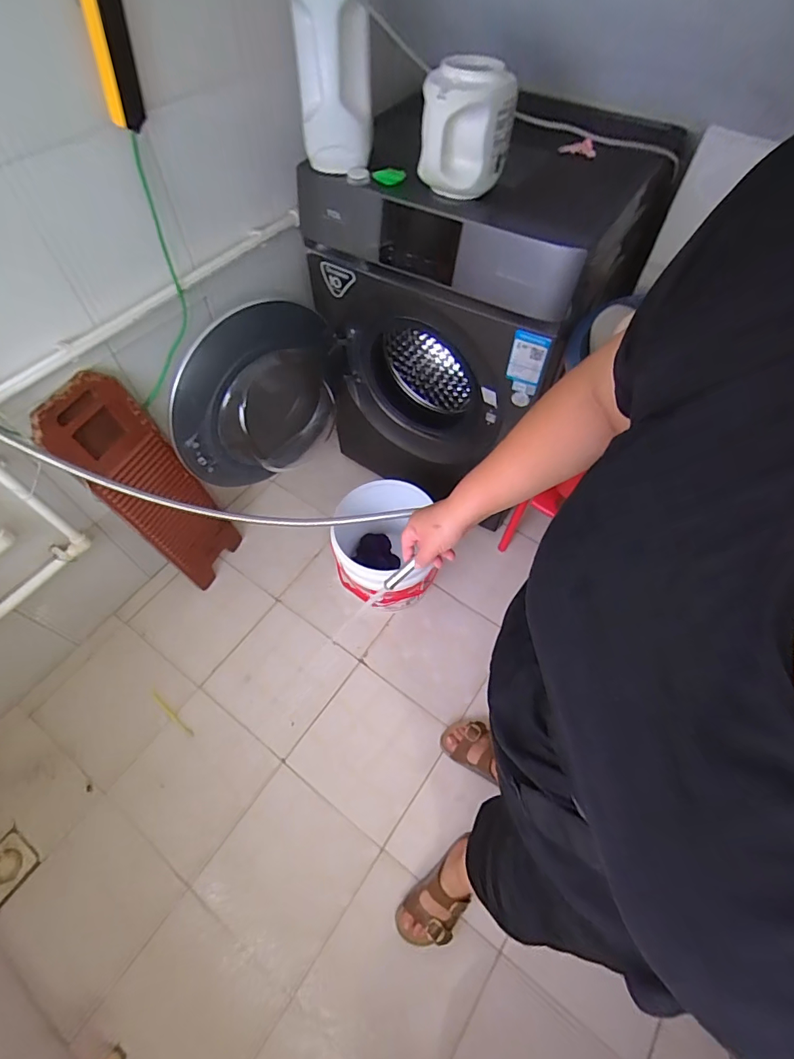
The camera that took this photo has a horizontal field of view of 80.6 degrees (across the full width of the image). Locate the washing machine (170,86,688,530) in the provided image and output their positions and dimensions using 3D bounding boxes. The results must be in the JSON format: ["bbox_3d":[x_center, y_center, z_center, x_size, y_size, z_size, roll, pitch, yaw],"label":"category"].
[{"bbox_3d":[0.054,-0.385,1.185,1.120,0.856,0.608,-37,66,-21],"label":"washing machine"}]

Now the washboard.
[{"bbox_3d":[-0.579,-0.082,1.152,0.040,0.643,0.199,26,65,26],"label":"washboard"}]

